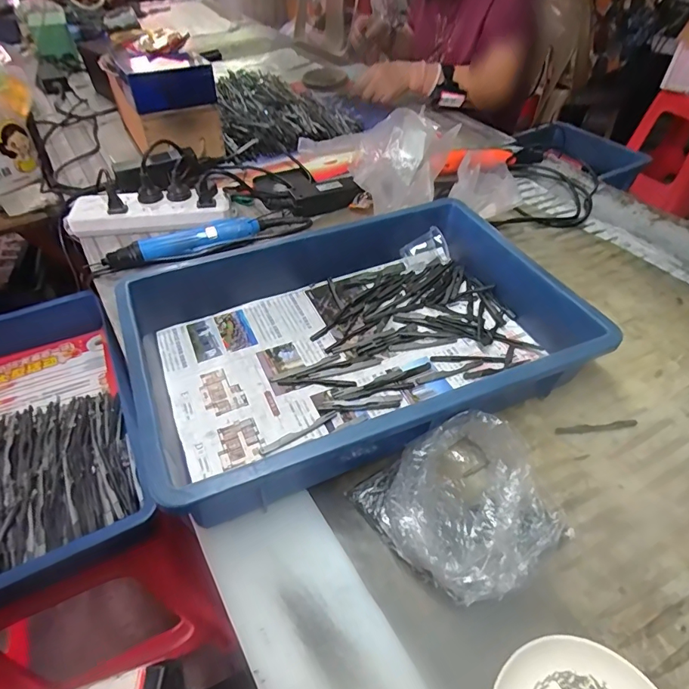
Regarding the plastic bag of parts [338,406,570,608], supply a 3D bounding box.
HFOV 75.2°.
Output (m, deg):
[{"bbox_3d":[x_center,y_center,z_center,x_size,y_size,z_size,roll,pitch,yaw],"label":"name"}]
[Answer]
[{"bbox_3d":[0.098,0.130,0.361,0.137,0.048,0.122,-23,53,-19],"label":"plastic bag of parts"}]

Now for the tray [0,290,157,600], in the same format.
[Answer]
[{"bbox_3d":[-0.455,0.124,0.581,0.309,0.098,0.445,-23,51,-20],"label":"tray"}]

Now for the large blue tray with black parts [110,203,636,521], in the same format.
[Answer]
[{"bbox_3d":[0.016,-0.021,0.469,0.430,0.092,0.283,-18,52,-16],"label":"large blue tray with black parts"}]

